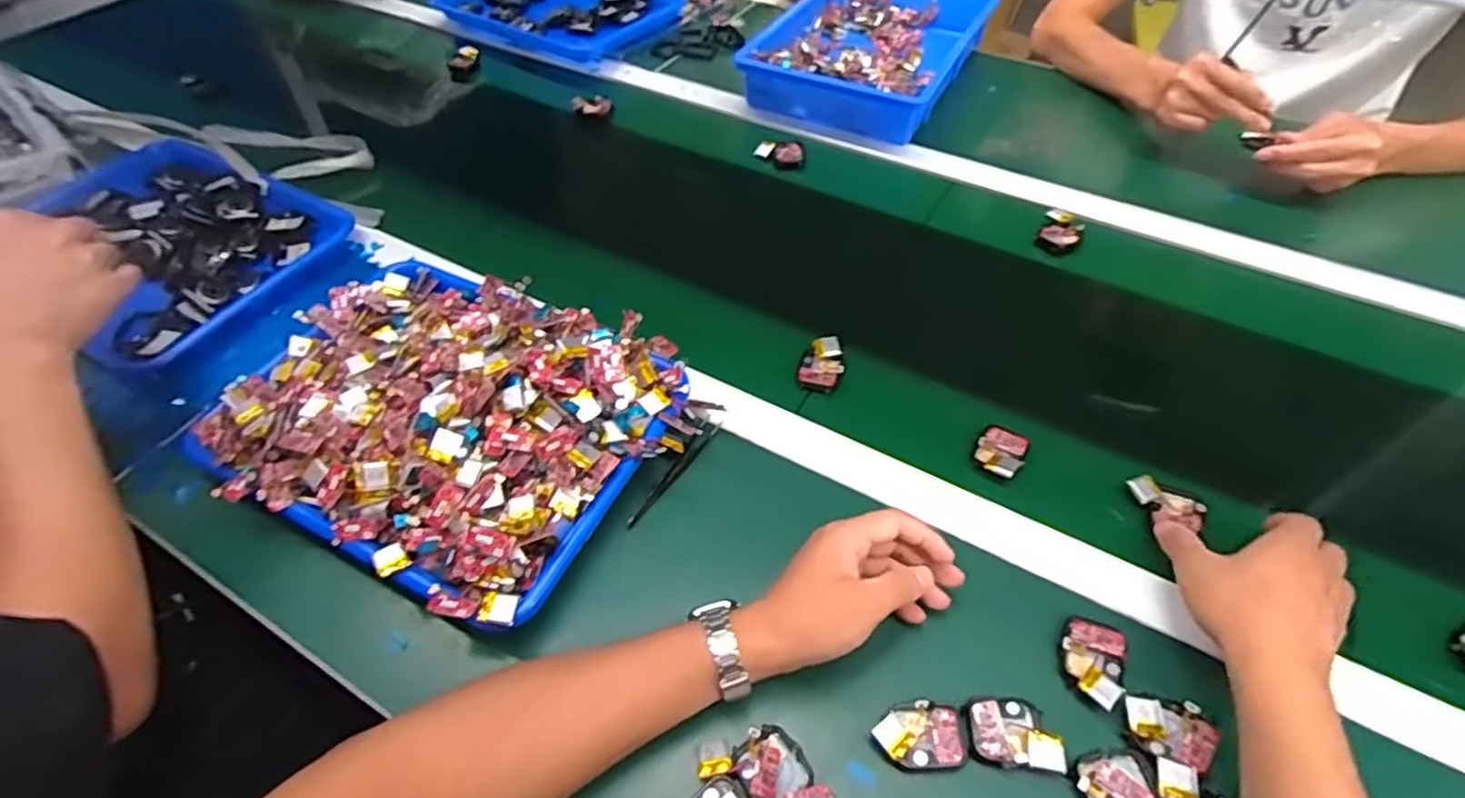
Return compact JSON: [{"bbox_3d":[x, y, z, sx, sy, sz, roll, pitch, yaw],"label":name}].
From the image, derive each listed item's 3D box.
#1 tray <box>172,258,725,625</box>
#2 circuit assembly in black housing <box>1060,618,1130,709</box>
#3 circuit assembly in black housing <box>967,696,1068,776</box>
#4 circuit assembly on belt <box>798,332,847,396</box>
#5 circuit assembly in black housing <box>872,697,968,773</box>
[{"bbox_3d":[-0.225,0.000,0.537,0.348,0.058,0.259,20,55,17],"label":"tray"},{"bbox_3d":[0.231,0.167,0.441,0.036,0.011,0.052,23,55,18],"label":"circuit assembly in black housing"},{"bbox_3d":[0.170,0.201,0.417,0.051,0.015,0.039,6,52,6],"label":"circuit assembly in black housing"},{"bbox_3d":[0.079,-0.033,0.608,0.037,0.017,0.055,17,54,15],"label":"circuit assembly on belt"},{"bbox_3d":[0.114,0.206,0.421,0.055,0.017,0.038,-5,52,-2],"label":"circuit assembly in black housing"}]

